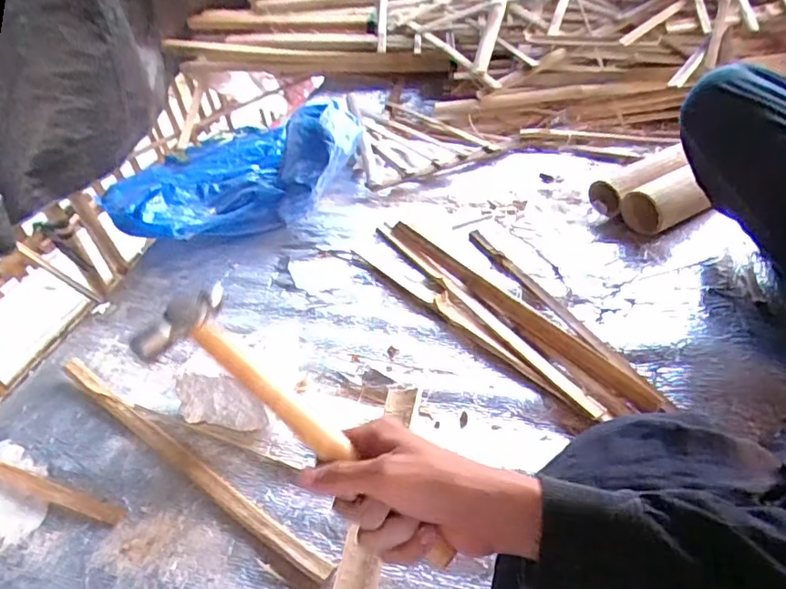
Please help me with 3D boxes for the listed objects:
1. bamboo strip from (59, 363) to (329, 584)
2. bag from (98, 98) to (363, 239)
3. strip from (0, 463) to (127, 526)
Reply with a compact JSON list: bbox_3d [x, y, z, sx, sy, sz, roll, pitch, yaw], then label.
[{"bbox_3d":[-0.259,0.190,0.661,0.486,0.016,0.032,23,49,31],"label":"bamboo strip"},{"bbox_3d":[-0.322,-0.268,1.127,0.502,0.141,0.412,-23,42,-18],"label":"bag"},{"bbox_3d":[-0.390,0.227,0.644,0.195,0.008,0.021,10,43,19],"label":"strip"}]

